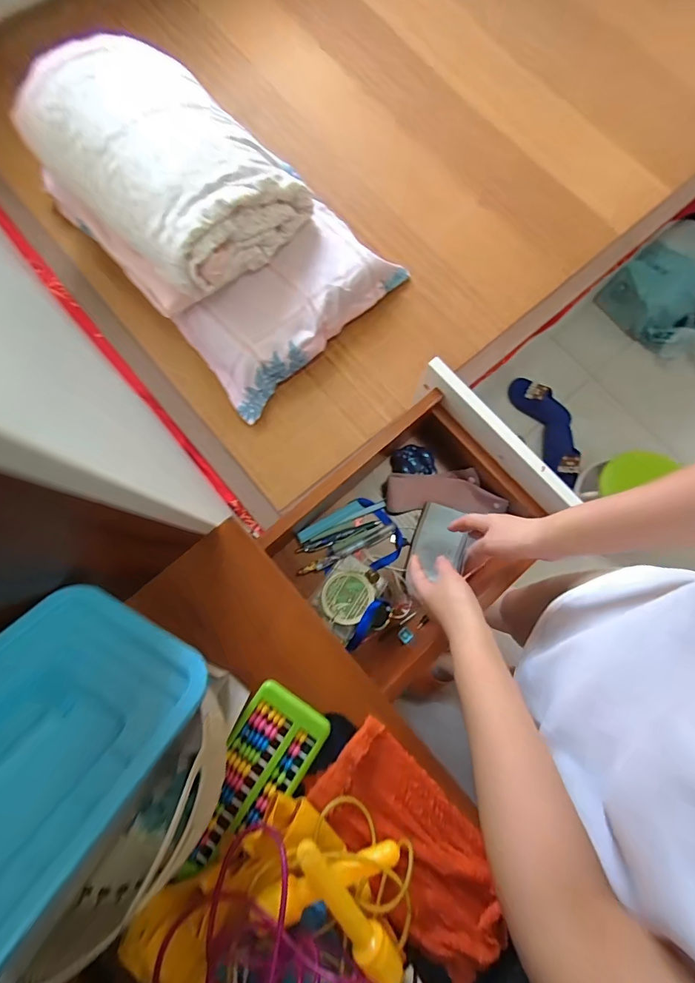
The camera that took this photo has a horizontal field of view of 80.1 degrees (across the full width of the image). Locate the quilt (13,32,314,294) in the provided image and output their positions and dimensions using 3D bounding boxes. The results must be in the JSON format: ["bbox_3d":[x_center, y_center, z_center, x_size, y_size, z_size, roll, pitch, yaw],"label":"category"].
[{"bbox_3d":[-0.359,-0.640,0.820,0.479,0.169,0.368,41,79,7],"label":"quilt"}]

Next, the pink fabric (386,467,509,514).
[{"bbox_3d":[0.158,-0.003,0.676,0.183,0.036,0.068,2,78,-2],"label":"pink fabric"}]

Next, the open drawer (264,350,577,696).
[{"bbox_3d":[0.087,0.051,0.621,0.251,0.169,0.366,44,80,7],"label":"open drawer"}]

